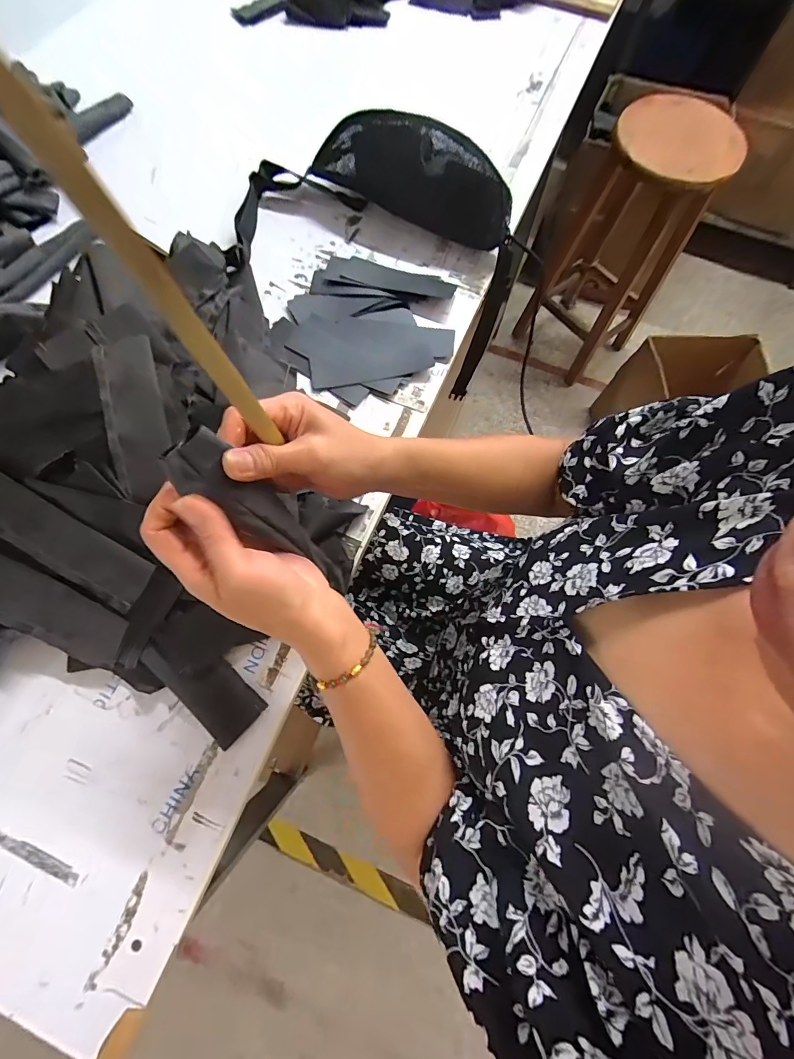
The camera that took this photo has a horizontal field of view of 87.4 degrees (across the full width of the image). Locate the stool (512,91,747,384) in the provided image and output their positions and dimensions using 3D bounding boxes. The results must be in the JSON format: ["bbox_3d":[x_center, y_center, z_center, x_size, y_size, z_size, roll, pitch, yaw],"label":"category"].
[{"bbox_3d":[0.594,-0.773,1.172,0.349,0.622,0.354,27,73,7],"label":"stool"}]

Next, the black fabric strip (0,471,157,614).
[{"bbox_3d":[-0.318,0.005,0.382,0.194,0.006,0.056,29,94,0],"label":"black fabric strip"}]

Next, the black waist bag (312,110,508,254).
[{"bbox_3d":[0.015,-0.475,0.555,0.306,0.099,0.072,27,73,6],"label":"black waist bag"}]

